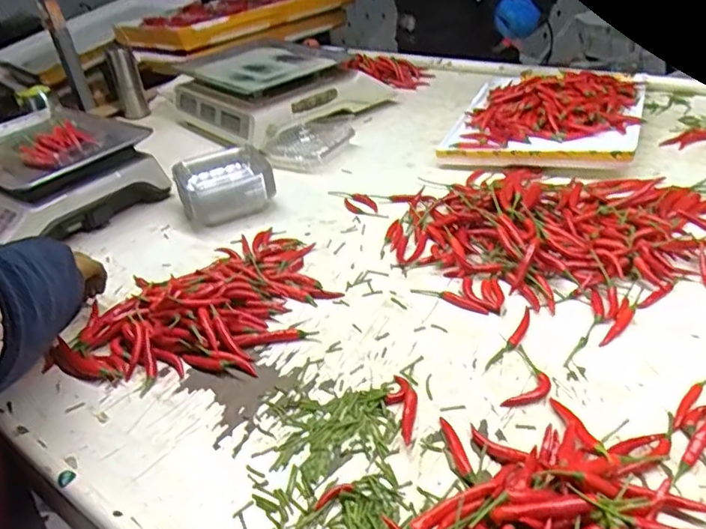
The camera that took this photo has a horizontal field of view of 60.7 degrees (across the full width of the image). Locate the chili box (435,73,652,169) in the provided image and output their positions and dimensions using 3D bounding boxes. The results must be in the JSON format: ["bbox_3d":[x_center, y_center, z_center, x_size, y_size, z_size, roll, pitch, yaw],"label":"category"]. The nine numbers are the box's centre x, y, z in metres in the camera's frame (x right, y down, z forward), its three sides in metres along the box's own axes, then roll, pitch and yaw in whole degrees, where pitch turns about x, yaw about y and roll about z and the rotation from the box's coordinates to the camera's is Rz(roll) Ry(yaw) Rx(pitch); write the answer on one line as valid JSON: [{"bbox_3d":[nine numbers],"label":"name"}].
[{"bbox_3d":[0.336,-0.263,1.029,0.288,0.064,0.386,8,36,24],"label":"chili box"}]

